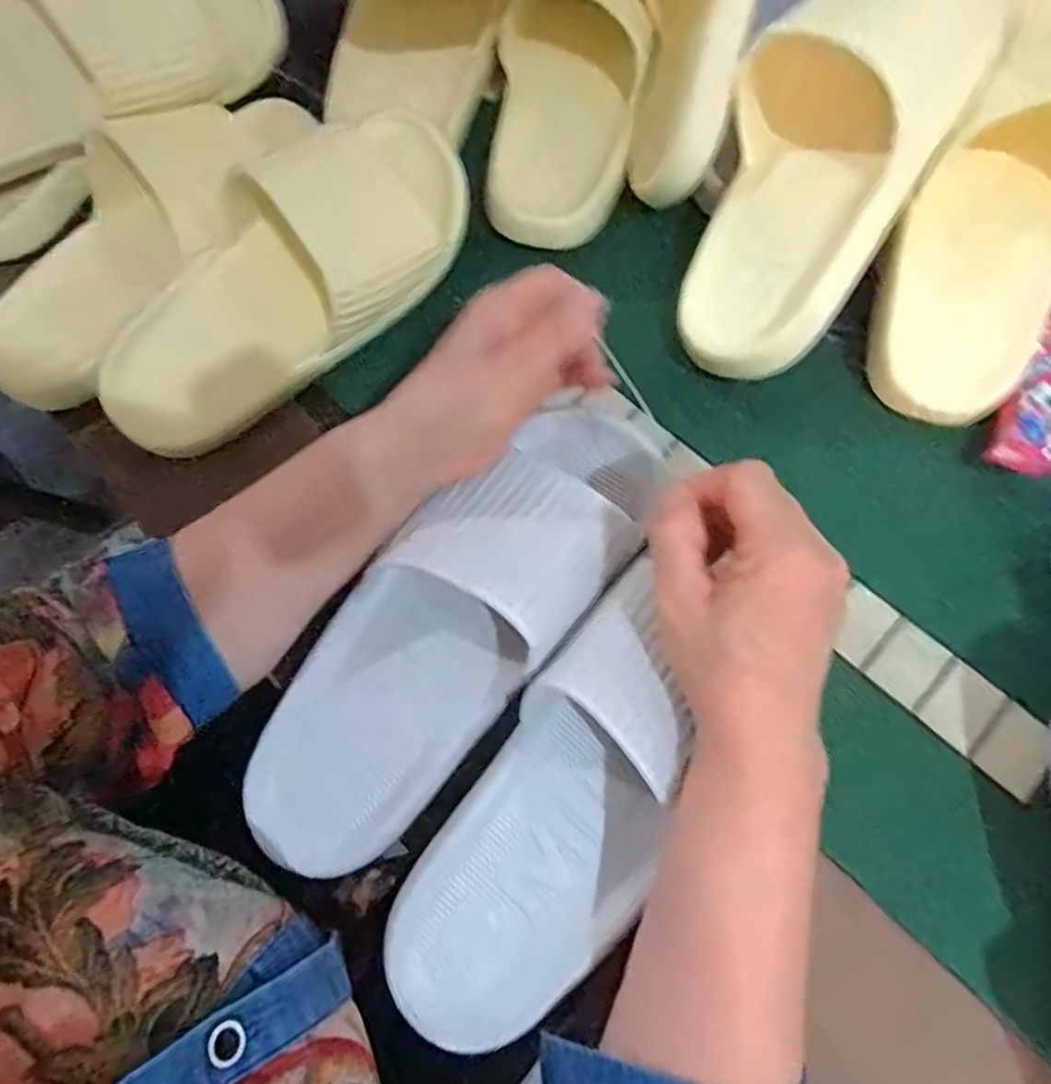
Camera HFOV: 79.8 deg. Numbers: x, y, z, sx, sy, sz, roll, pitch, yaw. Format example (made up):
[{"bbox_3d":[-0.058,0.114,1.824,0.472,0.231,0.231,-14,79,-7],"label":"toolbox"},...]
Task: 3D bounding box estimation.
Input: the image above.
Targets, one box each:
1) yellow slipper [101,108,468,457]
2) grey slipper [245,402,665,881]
[{"bbox_3d":[-0.138,-0.156,0.349,0.251,0.068,0.089,-42,77,-10],"label":"yellow slipper"},{"bbox_3d":[-0.038,0.041,0.316,0.099,0.066,0.268,40,88,11],"label":"grey slipper"}]

